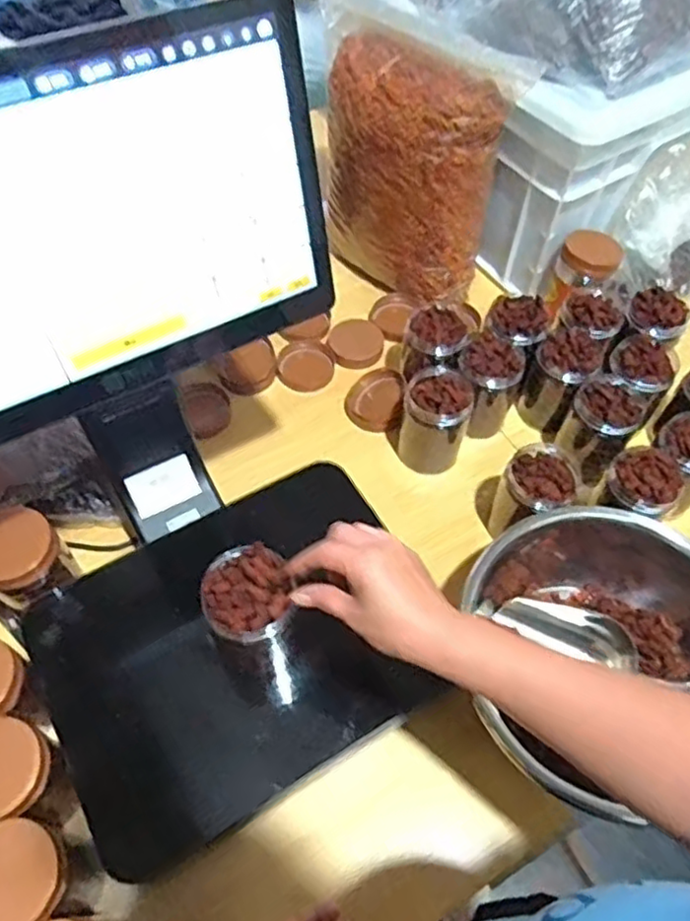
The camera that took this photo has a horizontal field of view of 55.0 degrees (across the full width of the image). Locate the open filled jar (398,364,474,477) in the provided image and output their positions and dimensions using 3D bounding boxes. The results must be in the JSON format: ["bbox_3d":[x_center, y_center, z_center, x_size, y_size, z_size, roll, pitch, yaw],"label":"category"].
[{"bbox_3d":[0.110,-0.048,0.827,0.073,0.123,0.073,1,58,-1],"label":"open filled jar"}]

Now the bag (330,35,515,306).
[{"bbox_3d":[0.079,-0.391,0.923,0.243,0.281,0.125,33,63,18],"label":"bag"}]

